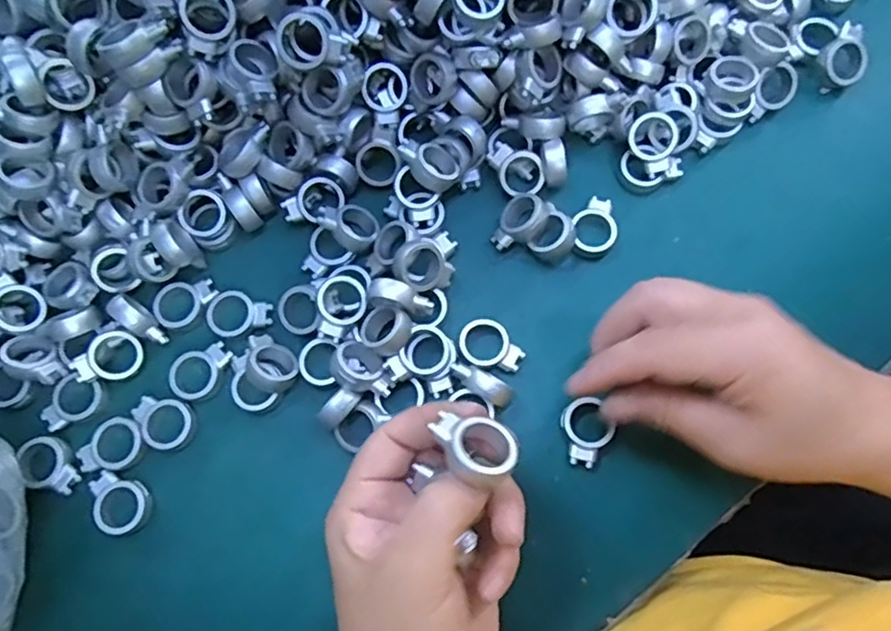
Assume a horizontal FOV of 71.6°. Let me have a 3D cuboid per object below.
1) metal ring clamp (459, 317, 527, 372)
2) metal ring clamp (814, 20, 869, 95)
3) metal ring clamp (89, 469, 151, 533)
[{"bbox_3d":[0.024,0.018,0.325,0.034,0.009,0.025,42,80,11],"label":"metal ring clamp"},{"bbox_3d":[0.227,-0.147,0.352,0.028,0.011,0.034,-13,103,15],"label":"metal ring clamp"},{"bbox_3d":[-0.163,0.093,0.310,0.026,0.008,0.033,-26,76,-5],"label":"metal ring clamp"}]

